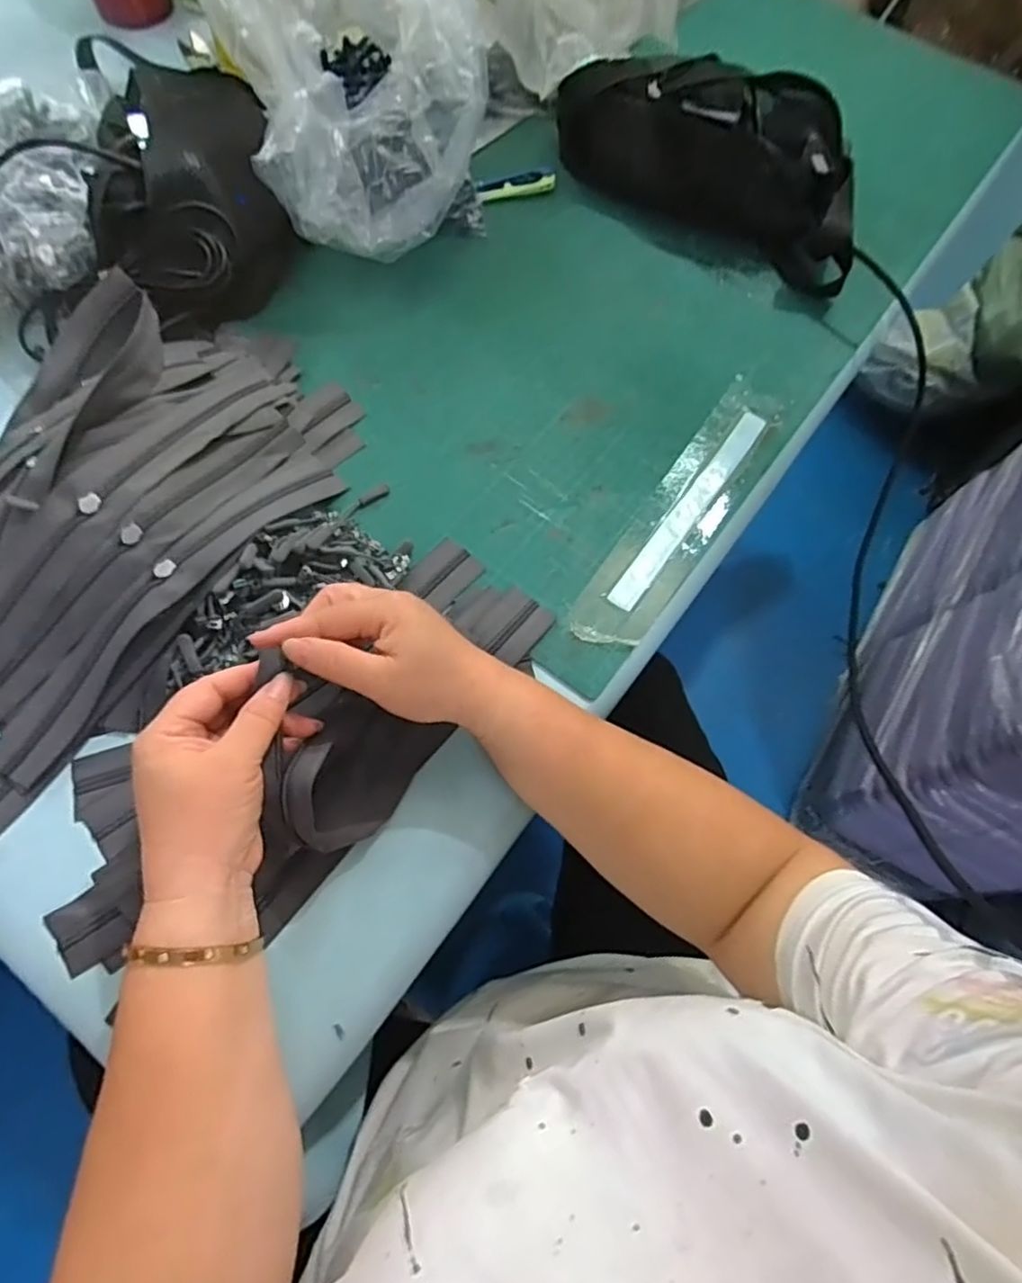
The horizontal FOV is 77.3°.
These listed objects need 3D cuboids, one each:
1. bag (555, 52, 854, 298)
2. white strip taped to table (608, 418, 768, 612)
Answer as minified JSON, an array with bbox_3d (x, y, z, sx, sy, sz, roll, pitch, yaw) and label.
[{"bbox_3d":[0.197,-0.455,0.591,0.298,0.079,0.135,31,70,10],"label":"bag"},{"bbox_3d":[0.139,-0.105,0.487,0.020,0.006,0.207,35,71,11],"label":"white strip taped to table"}]

